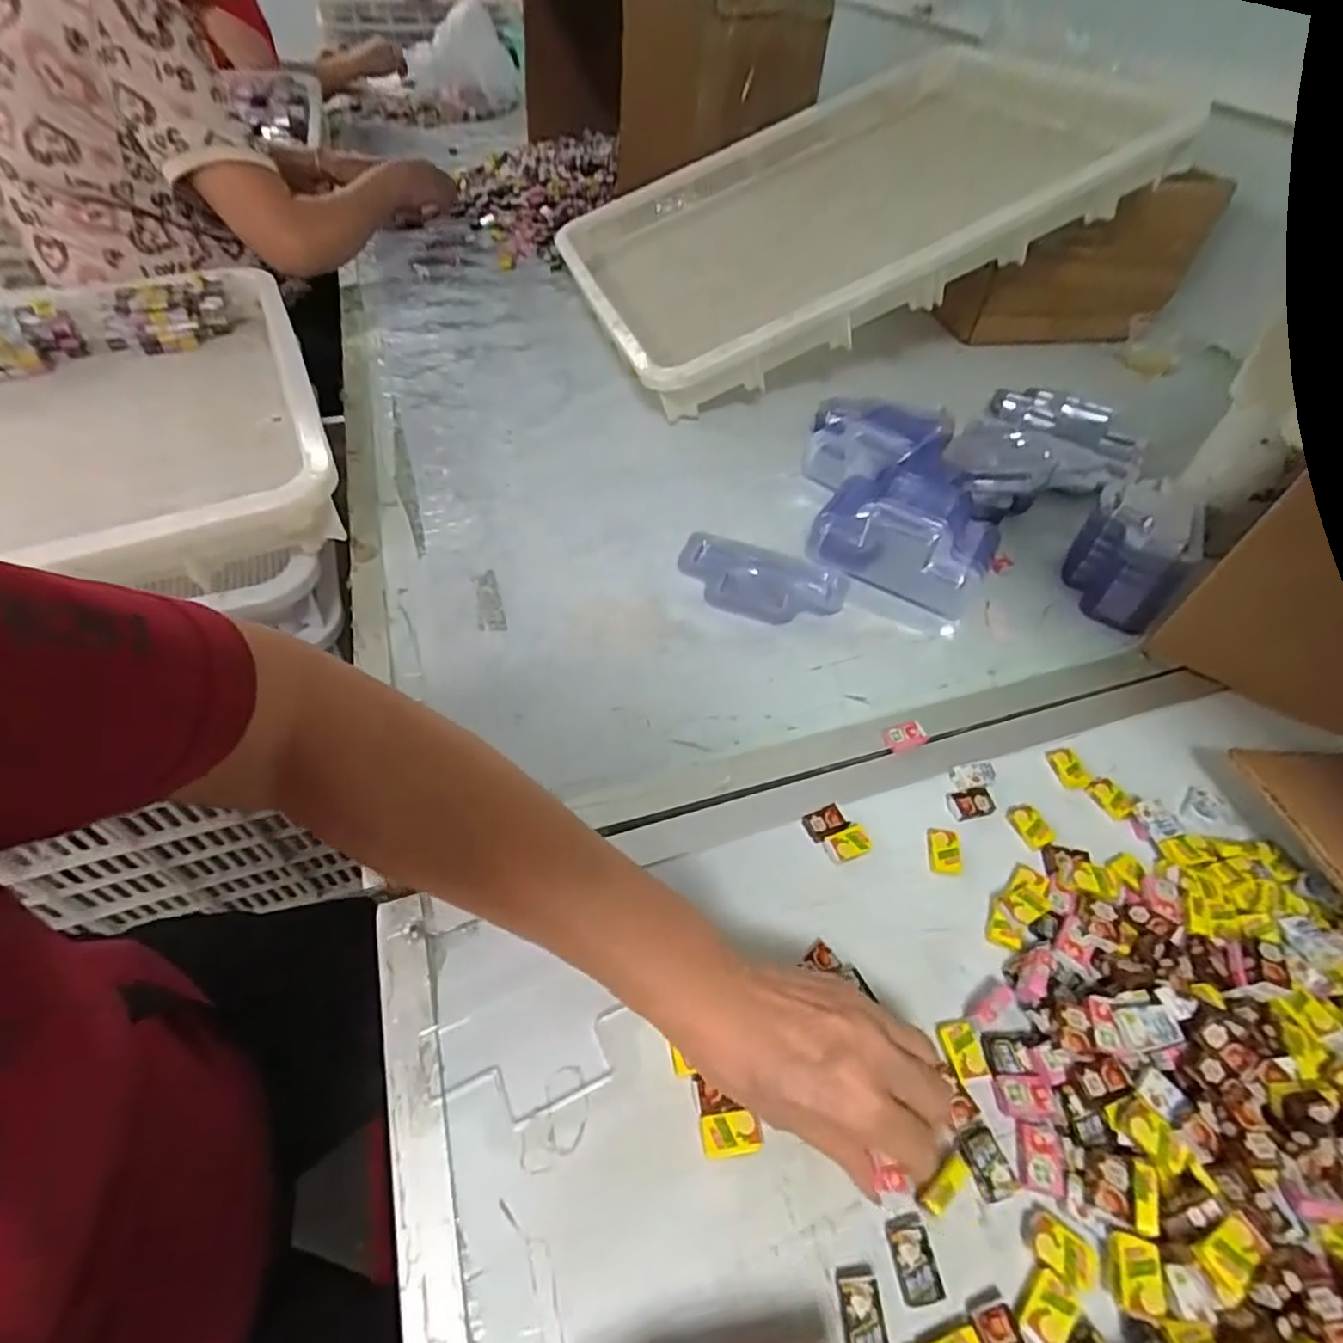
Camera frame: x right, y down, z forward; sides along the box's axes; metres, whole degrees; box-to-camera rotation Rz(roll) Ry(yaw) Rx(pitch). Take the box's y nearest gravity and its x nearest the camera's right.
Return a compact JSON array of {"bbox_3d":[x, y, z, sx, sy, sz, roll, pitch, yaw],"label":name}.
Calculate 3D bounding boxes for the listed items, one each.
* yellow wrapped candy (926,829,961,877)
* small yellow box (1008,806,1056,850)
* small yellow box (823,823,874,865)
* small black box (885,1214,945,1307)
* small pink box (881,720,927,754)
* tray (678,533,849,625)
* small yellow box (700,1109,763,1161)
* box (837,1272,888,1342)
[{"bbox_3d":[0.165,0.108,0.401,0.018,0.006,0.028,7,50,2],"label":"yellow wrapped candy"},{"bbox_3d":[0.224,0.096,0.414,0.018,0.005,0.027,-15,52,-15],"label":"small yellow box"},{"bbox_3d":[0.107,0.105,0.402,0.027,0.008,0.019,-15,73,-1],"label":"small yellow box"},{"bbox_3d":[0.104,0.252,0.285,0.018,0.007,0.028,-5,50,-8],"label":"small black box"},{"bbox_3d":[0.160,0.044,0.456,0.030,0.008,0.020,-11,51,-12],"label":"small pink box"},{"bbox_3d":[0.073,-0.075,0.554,0.137,0.012,0.083,16,51,11],"label":"tray"},{"bbox_3d":[0.028,0.216,0.311,0.027,0.006,0.017,-5,50,-8],"label":"small yellow box"},{"bbox_3d":[0.079,0.264,0.273,0.017,0.007,0.027,1,50,-3],"label":"box"}]

